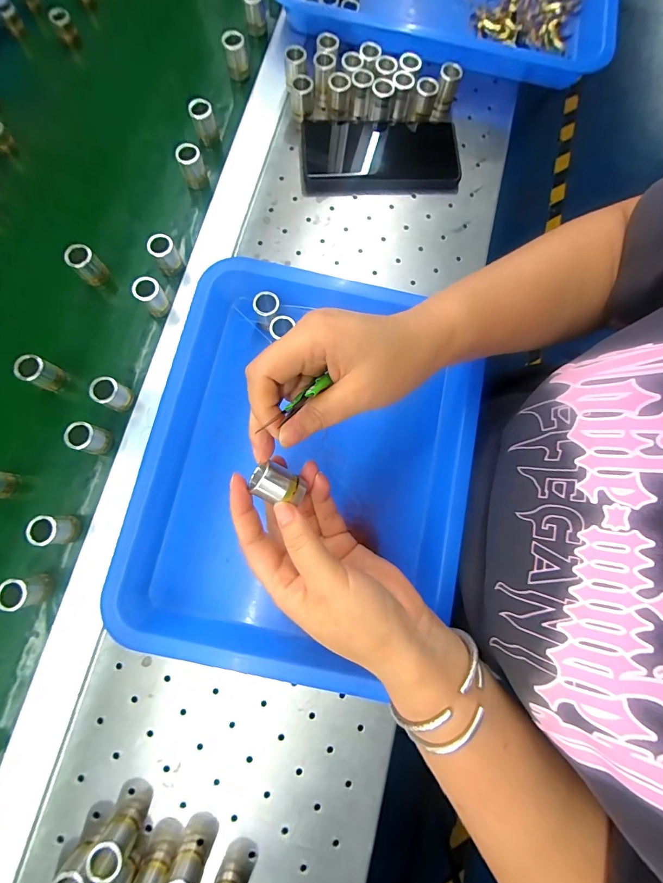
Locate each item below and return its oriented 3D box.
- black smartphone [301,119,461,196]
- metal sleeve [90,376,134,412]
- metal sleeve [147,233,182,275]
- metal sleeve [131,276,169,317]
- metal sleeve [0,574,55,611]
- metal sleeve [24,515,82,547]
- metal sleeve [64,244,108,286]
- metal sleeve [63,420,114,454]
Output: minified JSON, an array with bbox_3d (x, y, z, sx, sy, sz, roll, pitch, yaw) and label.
[{"bbox_3d":[0.052,-0.307,0.382,0.164,0.016,0.088,-2,78,-2],"label":"black smartphone"},{"bbox_3d":[-0.189,-0.041,0.316,0.020,0.033,0.023,25,79,3],"label":"metal sleeve"},{"bbox_3d":[-0.158,-0.178,0.346,0.022,0.034,0.018,-39,82,-9],"label":"metal sleeve"},{"bbox_3d":[-0.164,-0.132,0.333,0.021,0.034,0.019,-33,81,-8],"label":"metal sleeve"},{"bbox_3d":[-0.239,0.117,0.285,0.023,0.034,0.021,0,78,-2],"label":"metal sleeve"},{"bbox_3d":[-0.224,0.072,0.295,0.019,0.036,0.022,-5,78,-3],"label":"metal sleeve"},{"bbox_3d":[-0.229,-0.166,0.343,0.023,0.037,0.018,-43,83,-9],"label":"metal sleeve"},{"bbox_3d":[-0.205,-0.003,0.307,0.021,0.030,0.023,0,78,-2],"label":"metal sleeve"}]

